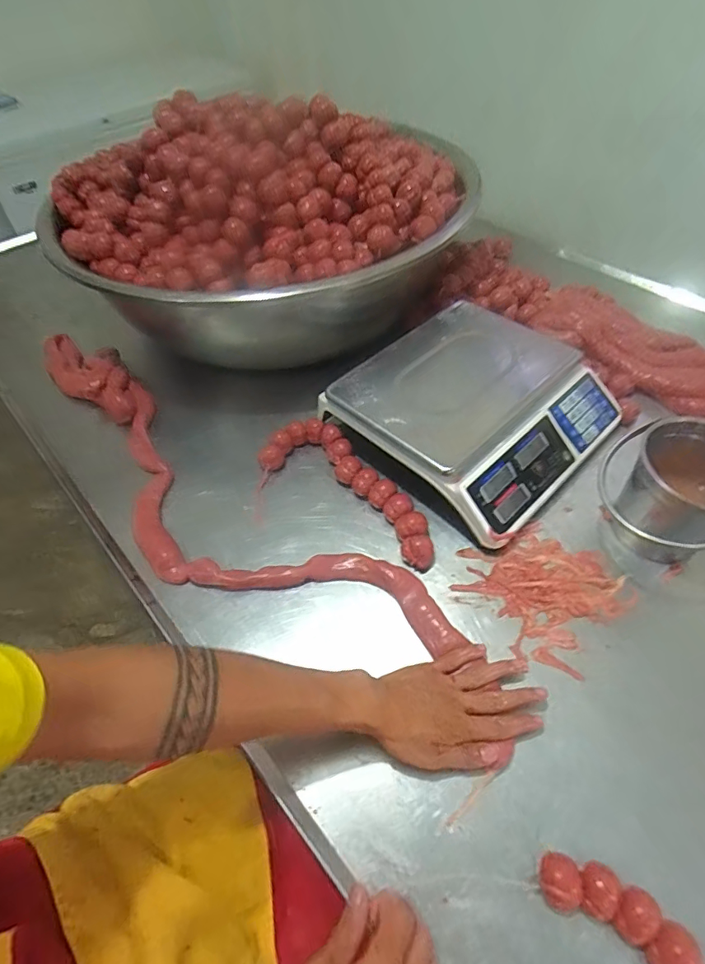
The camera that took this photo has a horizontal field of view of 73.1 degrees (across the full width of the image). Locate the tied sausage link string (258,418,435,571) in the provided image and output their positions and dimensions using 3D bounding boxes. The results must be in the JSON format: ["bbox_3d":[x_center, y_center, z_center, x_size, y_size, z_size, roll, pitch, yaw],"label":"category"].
[{"bbox_3d":[0.005,0.003,0.667,0.293,0.032,0.109,31,60,24],"label":"tied sausage link string"}]

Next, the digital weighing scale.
[{"bbox_3d":[0.182,-0.107,0.700,0.327,0.099,0.309,-37,60,-24],"label":"digital weighing scale"}]

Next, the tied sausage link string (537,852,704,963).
[{"bbox_3d":[0.225,0.360,0.385,0.146,0.032,0.049,30,60,24],"label":"tied sausage link string"}]

